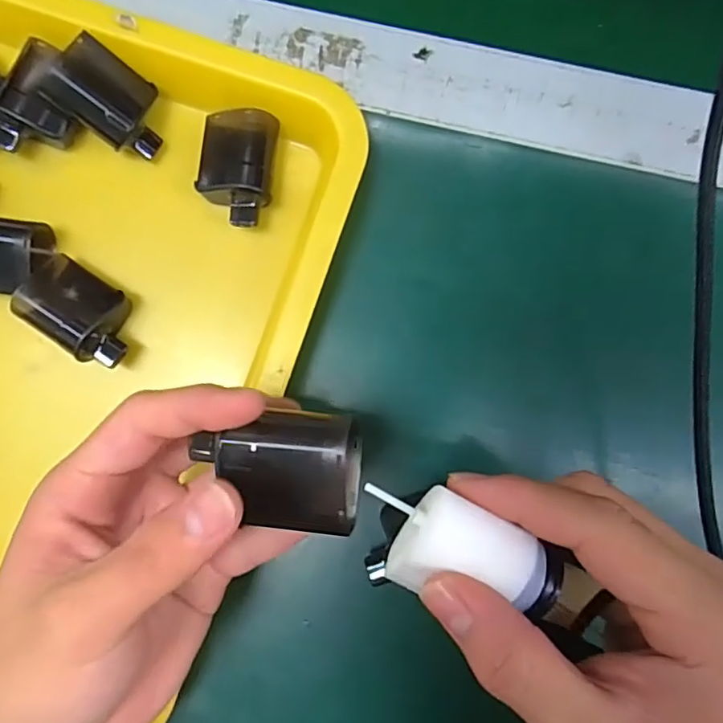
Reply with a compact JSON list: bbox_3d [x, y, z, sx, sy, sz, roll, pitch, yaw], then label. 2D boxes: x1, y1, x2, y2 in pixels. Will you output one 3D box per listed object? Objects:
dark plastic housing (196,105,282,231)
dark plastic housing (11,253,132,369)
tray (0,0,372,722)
[{"bbox_3d":[-0.063,-0.097,0.285,0.037,0.019,0.056,8,87,2],"label":"dark plastic housing"},{"bbox_3d":[-0.138,-0.026,0.277,0.060,0.029,0.035,35,88,3],"label":"dark plastic housing"},{"bbox_3d":[-0.166,-0.007,0.279,0.262,0.039,0.345,19,88,2],"label":"tray"}]

